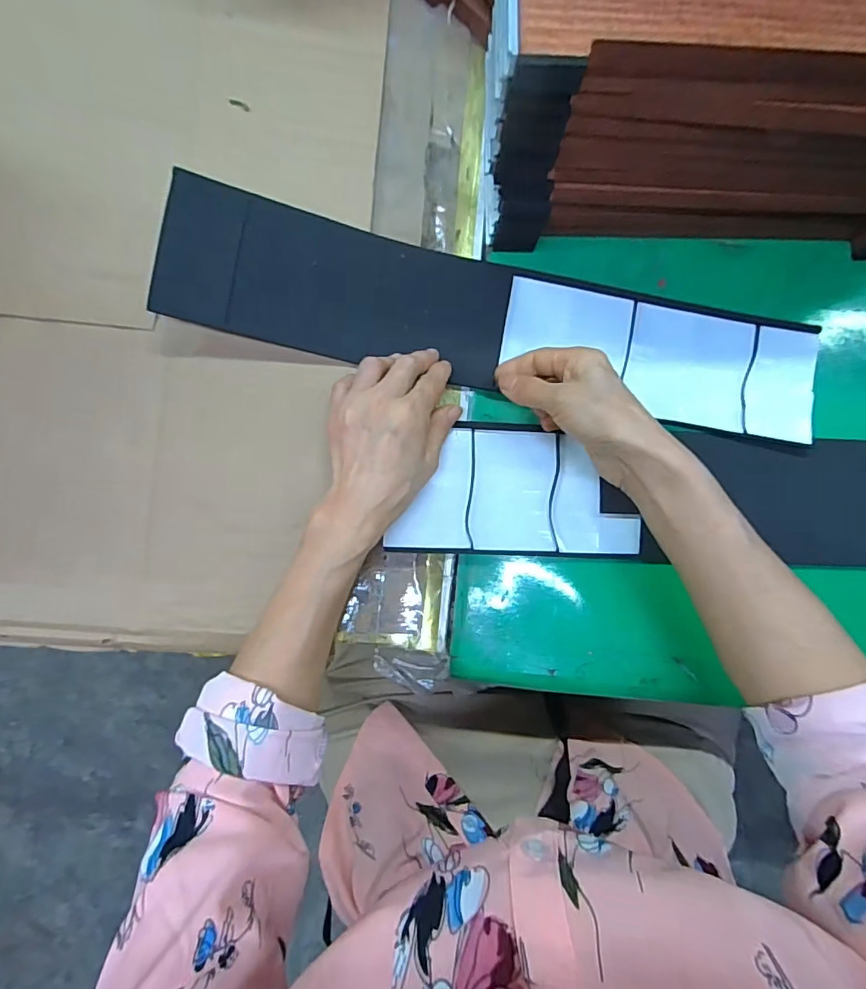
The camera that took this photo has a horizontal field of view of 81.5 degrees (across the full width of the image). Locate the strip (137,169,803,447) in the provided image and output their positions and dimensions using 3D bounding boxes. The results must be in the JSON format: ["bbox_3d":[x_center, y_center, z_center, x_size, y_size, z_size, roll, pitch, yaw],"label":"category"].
[{"bbox_3d":[0.058,-0.127,0.372,0.478,0.033,0.096,9,86,-6],"label":"strip"}]

